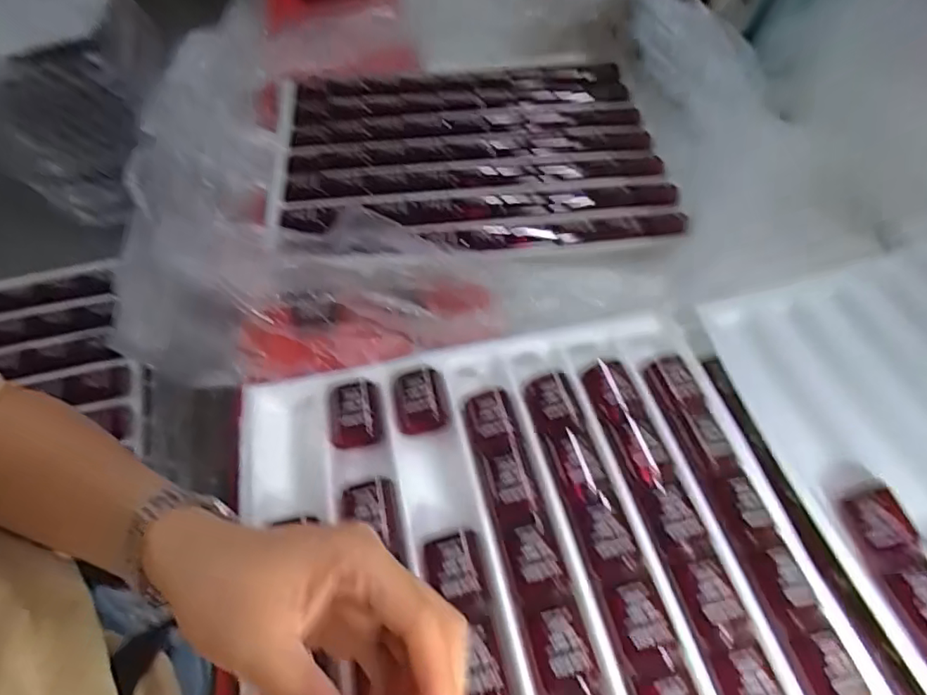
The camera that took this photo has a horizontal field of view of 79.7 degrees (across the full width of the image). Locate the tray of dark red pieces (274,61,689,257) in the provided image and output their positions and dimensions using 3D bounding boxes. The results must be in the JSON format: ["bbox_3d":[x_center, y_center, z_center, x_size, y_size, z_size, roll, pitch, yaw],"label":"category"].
[{"bbox_3d":[-0.001,-0.202,0.557,0.373,0.041,0.301,-4,54,-5],"label":"tray of dark red pieces"}]

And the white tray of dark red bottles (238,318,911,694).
[{"bbox_3d":[0.047,0.161,0.289,0.316,0.056,0.371,-9,54,-8],"label":"white tray of dark red bottles"}]

